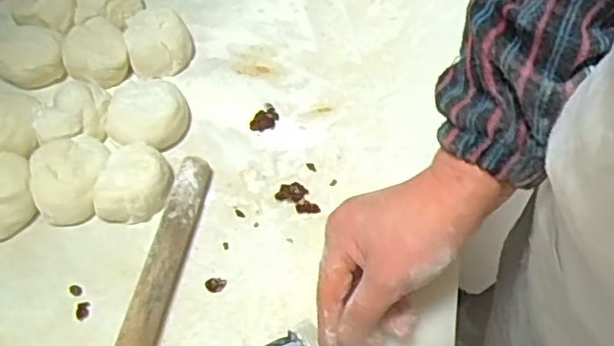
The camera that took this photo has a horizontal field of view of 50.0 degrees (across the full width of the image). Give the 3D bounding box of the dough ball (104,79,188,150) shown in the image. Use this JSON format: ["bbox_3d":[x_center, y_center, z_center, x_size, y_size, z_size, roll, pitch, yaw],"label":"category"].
[{"bbox_3d":[-0.121,-0.045,0.490,0.056,0.031,0.057,0,63,0],"label":"dough ball"}]

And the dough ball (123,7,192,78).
[{"bbox_3d":[-0.118,-0.104,0.522,0.048,0.029,0.051,0,63,0],"label":"dough ball"}]

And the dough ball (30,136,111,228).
[{"bbox_3d":[-0.166,0.004,0.462,0.044,0.033,0.061,5,63,3],"label":"dough ball"}]

